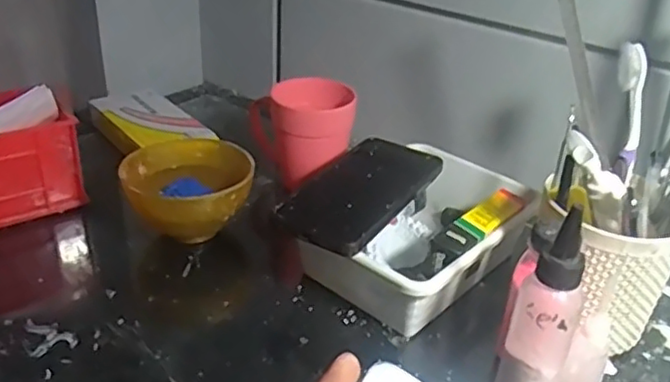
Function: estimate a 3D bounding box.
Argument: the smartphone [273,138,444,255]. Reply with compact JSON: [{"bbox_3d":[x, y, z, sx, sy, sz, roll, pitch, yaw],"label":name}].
[{"bbox_3d":[0.024,-0.003,0.529,0.082,0.009,0.168,17,35,23],"label":"smartphone"}]

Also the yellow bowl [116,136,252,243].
[{"bbox_3d":[-0.127,0.006,0.571,0.107,0.064,0.106,-7,33,-14],"label":"yellow bowl"}]

